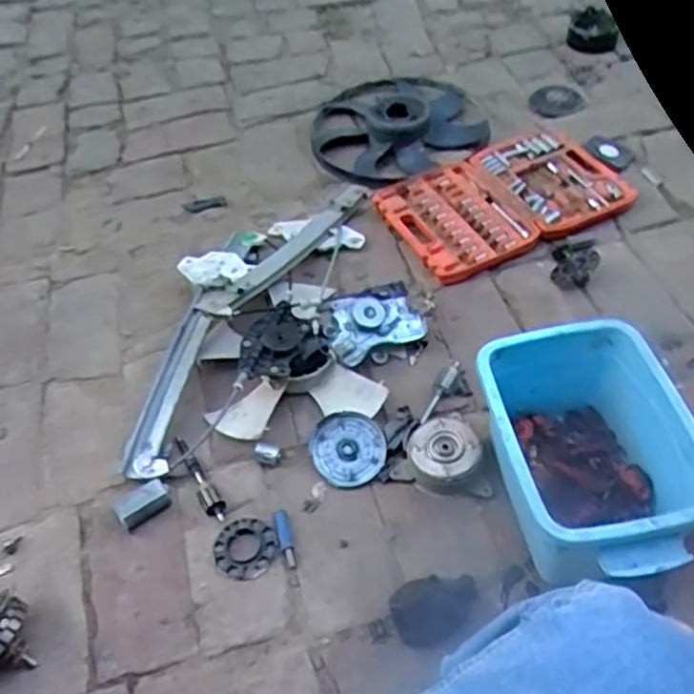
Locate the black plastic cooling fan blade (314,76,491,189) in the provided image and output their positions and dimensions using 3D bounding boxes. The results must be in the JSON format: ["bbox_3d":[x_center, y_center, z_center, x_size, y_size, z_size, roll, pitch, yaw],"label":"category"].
[{"bbox_3d":[0.106,-0.442,1.375,0.346,0.069,0.310,-27,53,-16],"label":"black plastic cooling fan blade"}]

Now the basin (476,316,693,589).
[{"bbox_3d":[0.266,0.132,0.794,0.193,0.163,0.277,-9,51,-2],"label":"basin"}]

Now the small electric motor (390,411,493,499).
[{"bbox_3d":[0.131,0.130,0.905,0.118,0.050,0.115,13,51,18],"label":"small electric motor"}]

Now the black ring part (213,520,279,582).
[{"bbox_3d":[-0.123,0.248,0.863,0.075,0.008,0.081,-3,48,4],"label":"black ring part"}]

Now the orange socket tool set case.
[{"bbox_3d":[0.268,-0.251,1.210,0.383,0.049,0.249,-22,50,-13],"label":"orange socket tool set case"}]

